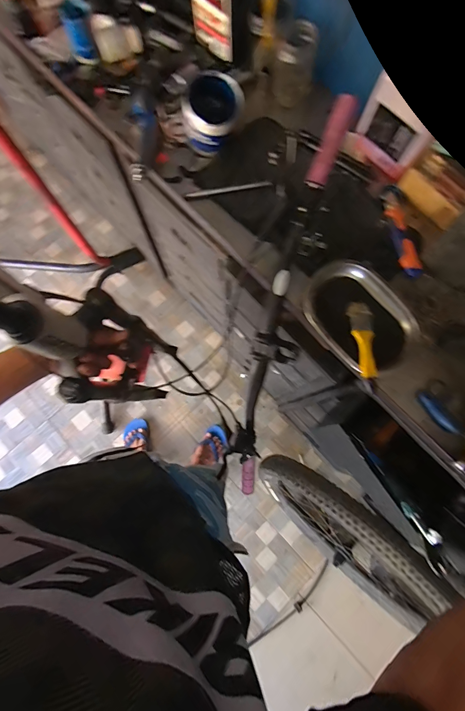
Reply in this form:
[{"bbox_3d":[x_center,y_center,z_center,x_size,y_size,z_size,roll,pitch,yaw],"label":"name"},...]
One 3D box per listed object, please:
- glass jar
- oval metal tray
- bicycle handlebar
[{"bbox_3d":[0.125,-0.571,0.647,0.066,0.115,0.066,0,77,-1],"label":"glass jar"},{"bbox_3d":[0.224,-0.067,0.580,0.142,0.034,0.207,-39,81,-9],"label":"oval metal tray"},{"bbox_3d":[0.083,-0.024,0.613,0.073,0.058,0.766,12,112,2],"label":"bicycle handlebar"}]

